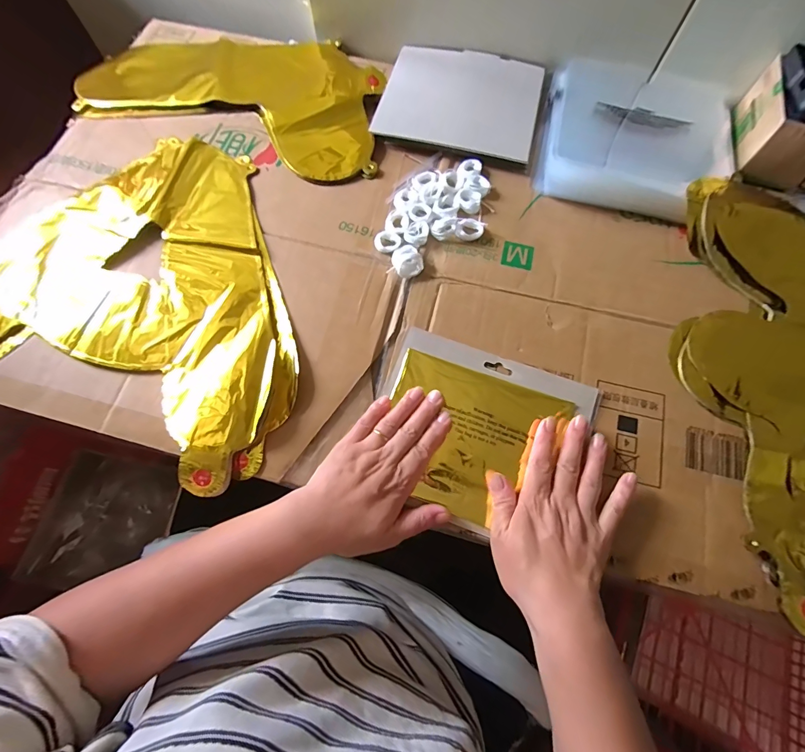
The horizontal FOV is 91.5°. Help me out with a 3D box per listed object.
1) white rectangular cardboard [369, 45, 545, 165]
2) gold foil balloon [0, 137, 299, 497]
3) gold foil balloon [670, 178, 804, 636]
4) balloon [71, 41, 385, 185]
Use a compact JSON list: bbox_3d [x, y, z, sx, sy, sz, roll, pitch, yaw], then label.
[{"bbox_3d":[0.078,-0.361,0.512,0.193,0.025,0.179,13,71,4],"label":"white rectangular cardboard"},{"bbox_3d":[-0.267,-0.106,0.413,0.388,0.014,0.342,18,71,6],"label":"gold foil balloon"},{"bbox_3d":[0.380,-0.004,0.374,0.216,0.023,0.445,15,71,5],"label":"gold foil balloon"},{"bbox_3d":[-0.224,-0.367,0.506,0.399,0.011,0.236,8,70,2],"label":"balloon"}]

